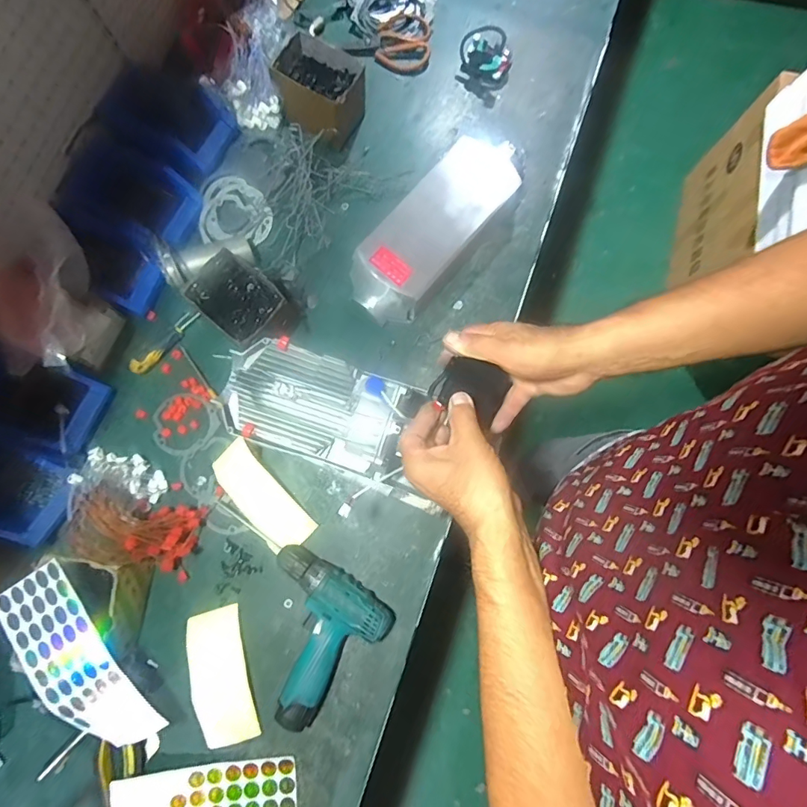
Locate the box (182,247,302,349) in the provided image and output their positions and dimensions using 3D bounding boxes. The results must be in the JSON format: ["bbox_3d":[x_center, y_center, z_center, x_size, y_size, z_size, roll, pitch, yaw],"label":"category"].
[{"bbox_3d":[-0.244,-0.154,0.711,0.144,0.082,0.114,40,82,7],"label":"box"}]

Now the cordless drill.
[{"bbox_3d":[-0.143,0.331,0.653,0.189,0.049,0.202,36,81,7],"label":"cordless drill"}]

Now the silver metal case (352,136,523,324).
[{"bbox_3d":[0.053,-0.287,0.754,0.127,0.070,0.350,39,82,7],"label":"silver metal case"}]

